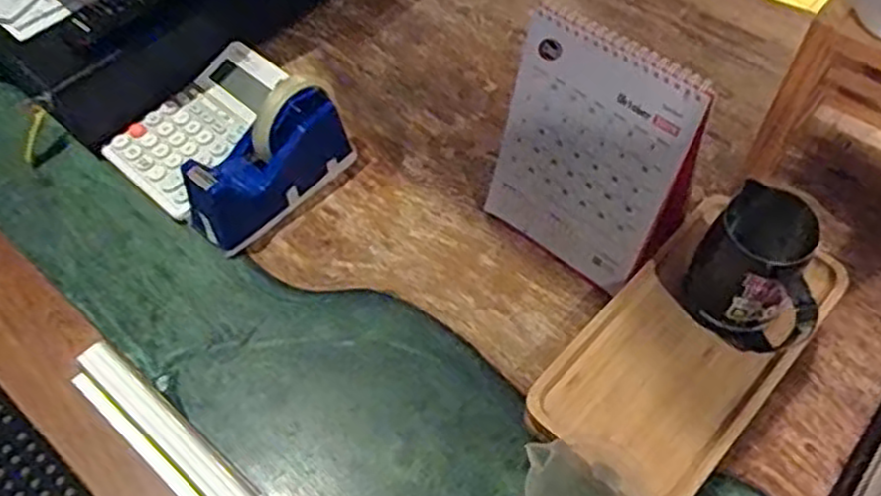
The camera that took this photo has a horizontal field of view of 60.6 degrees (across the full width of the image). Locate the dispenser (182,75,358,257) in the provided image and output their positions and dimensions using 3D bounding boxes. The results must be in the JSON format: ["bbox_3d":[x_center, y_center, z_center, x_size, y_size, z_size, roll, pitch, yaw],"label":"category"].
[{"bbox_3d":[-0.158,-0.082,0.701,0.162,0.104,0.054,-40,63,-23],"label":"dispenser"}]

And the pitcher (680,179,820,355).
[{"bbox_3d":[0.242,0.022,0.570,0.072,0.100,0.100,-37,62,-22],"label":"pitcher"}]

